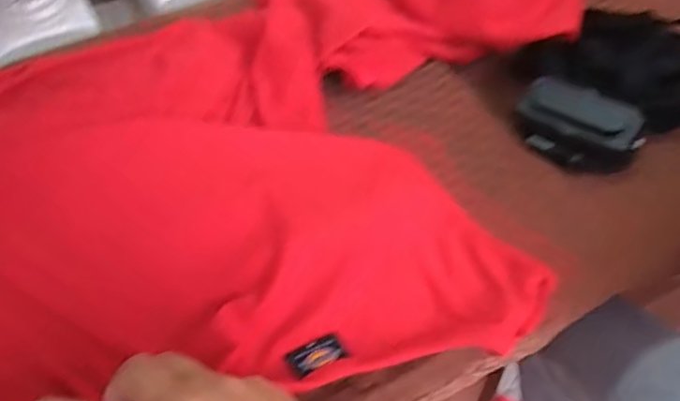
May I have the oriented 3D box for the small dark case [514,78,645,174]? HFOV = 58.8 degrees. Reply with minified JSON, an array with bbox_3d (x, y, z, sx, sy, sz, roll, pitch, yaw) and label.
[{"bbox_3d":[0.207,-0.065,0.534,0.108,0.047,0.047,27,57,21],"label":"small dark case"}]

